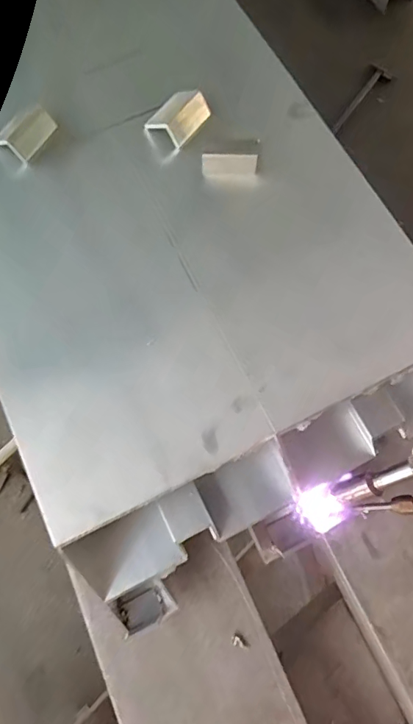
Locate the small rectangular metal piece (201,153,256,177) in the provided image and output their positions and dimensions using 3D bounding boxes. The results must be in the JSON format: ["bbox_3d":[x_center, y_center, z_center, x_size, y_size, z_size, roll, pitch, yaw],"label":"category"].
[{"bbox_3d":[0.017,-0.146,0.336,0.039,0.013,0.011,-3,74,1],"label":"small rectangular metal piece"}]

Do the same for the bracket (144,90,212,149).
[{"bbox_3d":[-0.021,-0.193,0.354,0.041,0.016,0.033,-43,77,-10],"label":"bracket"}]

